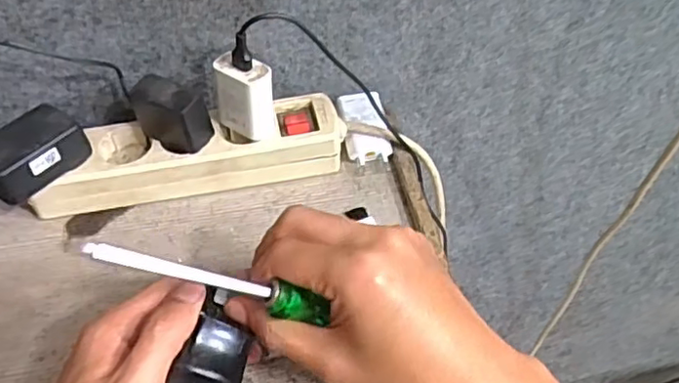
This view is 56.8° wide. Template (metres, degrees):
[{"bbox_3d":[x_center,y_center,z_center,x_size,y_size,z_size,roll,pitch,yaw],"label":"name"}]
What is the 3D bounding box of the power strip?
[{"bbox_3d":[-0.113,-0.029,0.489,0.228,0.044,0.057,-10,49,-8],"label":"power strip"}]

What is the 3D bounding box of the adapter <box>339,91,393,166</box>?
[{"bbox_3d":[0.021,-0.054,0.521,0.037,0.028,0.067,-8,49,-7],"label":"adapter"}]

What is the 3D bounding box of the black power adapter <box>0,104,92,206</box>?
[{"bbox_3d":[-0.216,-0.026,0.440,0.041,0.033,0.069,30,55,24],"label":"black power adapter"}]

